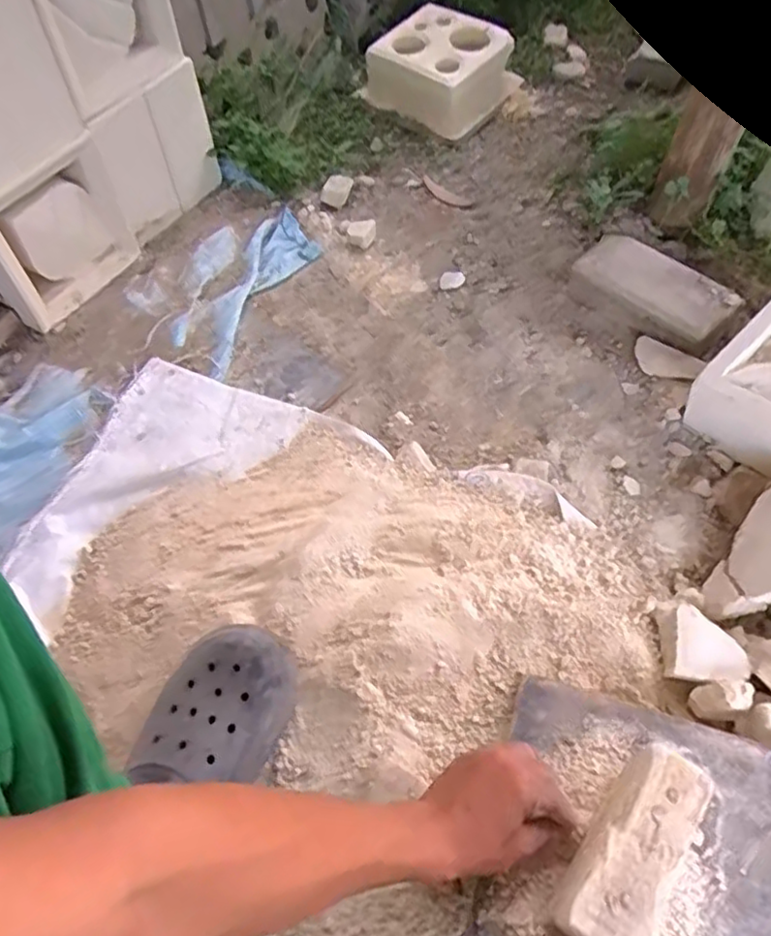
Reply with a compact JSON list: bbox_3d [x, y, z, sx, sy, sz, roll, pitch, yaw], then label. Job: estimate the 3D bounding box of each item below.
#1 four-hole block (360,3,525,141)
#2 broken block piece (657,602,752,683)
[{"bbox_3d":[0.112,-0.788,1.302,0.238,0.111,0.230,35,67,24],"label":"four-hole block"},{"bbox_3d":[0.306,0.168,0.632,0.075,0.024,0.069,0,58,5],"label":"broken block piece"}]

